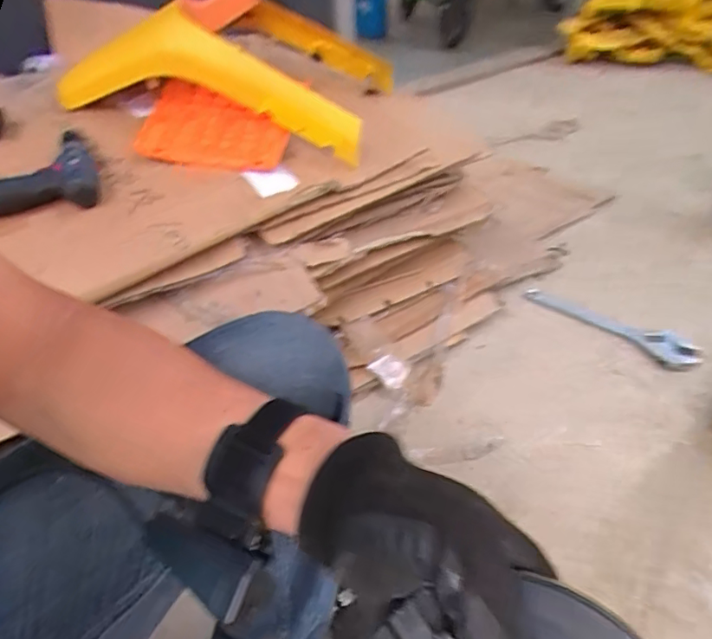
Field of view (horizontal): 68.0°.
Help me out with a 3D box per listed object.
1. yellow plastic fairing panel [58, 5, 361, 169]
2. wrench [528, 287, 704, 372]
[{"bbox_3d":[-0.314,-0.453,1.005,0.691,0.192,0.114,19,44,27],"label":"yellow plastic fairing panel"},{"bbox_3d":[0.514,0.011,1.086,0.350,0.019,0.078,28,48,33],"label":"wrench"}]

